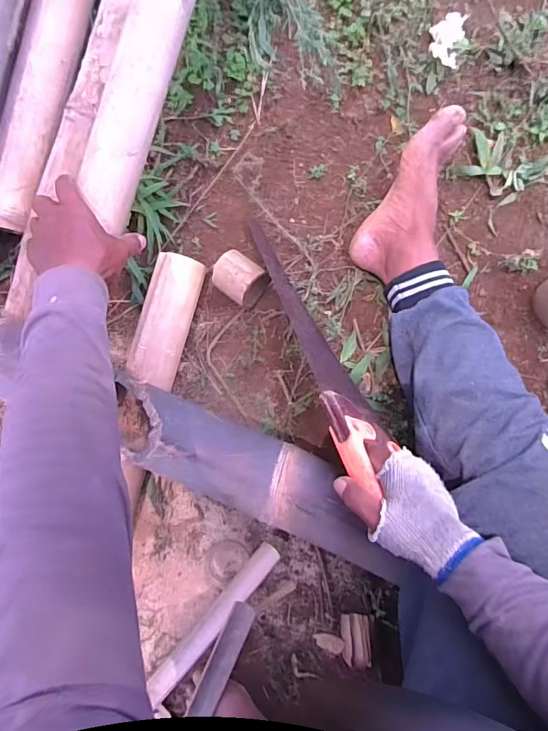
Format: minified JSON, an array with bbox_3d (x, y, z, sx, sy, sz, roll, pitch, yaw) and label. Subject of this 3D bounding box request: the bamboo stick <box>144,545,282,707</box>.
[{"bbox_3d":[-0.084,0.363,0.634,0.032,0.020,0.268,39,93,9],"label":"bamboo stick"}]

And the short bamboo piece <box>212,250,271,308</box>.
[{"bbox_3d":[-0.050,-0.122,0.638,0.065,0.059,0.061,37,92,9],"label":"short bamboo piece"}]

